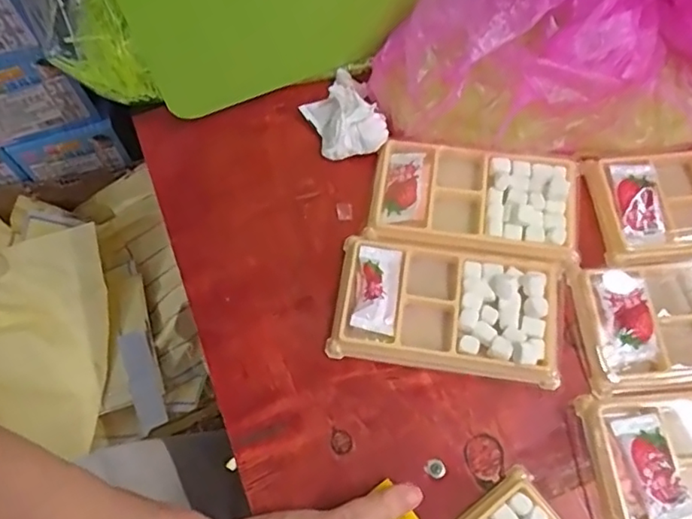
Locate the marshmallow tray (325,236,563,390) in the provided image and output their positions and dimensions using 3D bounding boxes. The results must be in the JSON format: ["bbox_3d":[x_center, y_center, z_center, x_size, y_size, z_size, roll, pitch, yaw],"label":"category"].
[{"bbox_3d":[0.063,0.029,0.365,0.137,0.012,0.080,7,68,6],"label":"marshmallow tray"}]

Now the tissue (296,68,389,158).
[{"bbox_3d":[-0.004,-0.105,0.418,0.045,0.021,0.071,-26,68,-7],"label":"tissue"}]

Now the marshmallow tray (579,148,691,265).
[{"bbox_3d":[0.240,-0.040,0.391,0.144,0.015,0.080,-7,67,0],"label":"marshmallow tray"}]

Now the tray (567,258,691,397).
[{"bbox_3d":[0.211,0.037,0.358,0.137,0.015,0.079,-5,67,1],"label":"tray"}]

